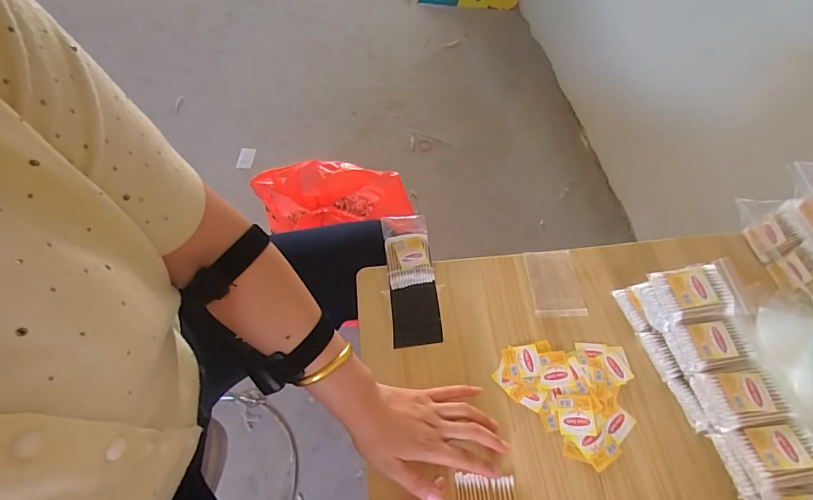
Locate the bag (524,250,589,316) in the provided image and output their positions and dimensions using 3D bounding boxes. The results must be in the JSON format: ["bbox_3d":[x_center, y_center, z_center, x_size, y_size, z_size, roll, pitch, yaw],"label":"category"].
[{"bbox_3d":[0.202,0.045,0.578,0.066,0.010,0.098,-1,57,-1],"label":"bag"}]

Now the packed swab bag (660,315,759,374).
[{"bbox_3d":[0.339,0.106,0.472,0.072,0.029,0.055,-8,58,-6],"label":"packed swab bag"}]

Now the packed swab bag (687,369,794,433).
[{"bbox_3d":[0.348,0.154,0.440,0.069,0.032,0.055,-5,58,-4],"label":"packed swab bag"}]

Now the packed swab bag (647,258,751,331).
[{"bbox_3d":[0.335,0.049,0.487,0.092,0.030,0.063,-5,58,-4],"label":"packed swab bag"}]

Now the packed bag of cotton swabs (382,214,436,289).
[{"bbox_3d":[0.002,0.000,0.598,0.063,0.024,0.110,-6,58,-5],"label":"packed bag of cotton swabs"}]

